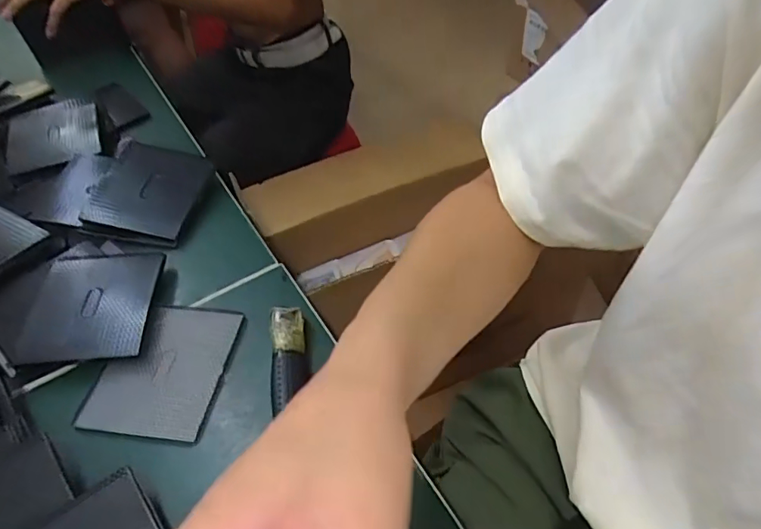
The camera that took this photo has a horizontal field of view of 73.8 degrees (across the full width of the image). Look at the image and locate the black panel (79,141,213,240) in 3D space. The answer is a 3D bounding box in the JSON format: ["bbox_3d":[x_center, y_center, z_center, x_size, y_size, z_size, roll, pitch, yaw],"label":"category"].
[{"bbox_3d":[-0.236,-0.079,0.516,0.113,0.013,0.101,12,67,9],"label":"black panel"}]

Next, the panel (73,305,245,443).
[{"bbox_3d":[-0.169,0.081,0.399,0.096,0.006,0.111,2,49,8],"label":"panel"}]

